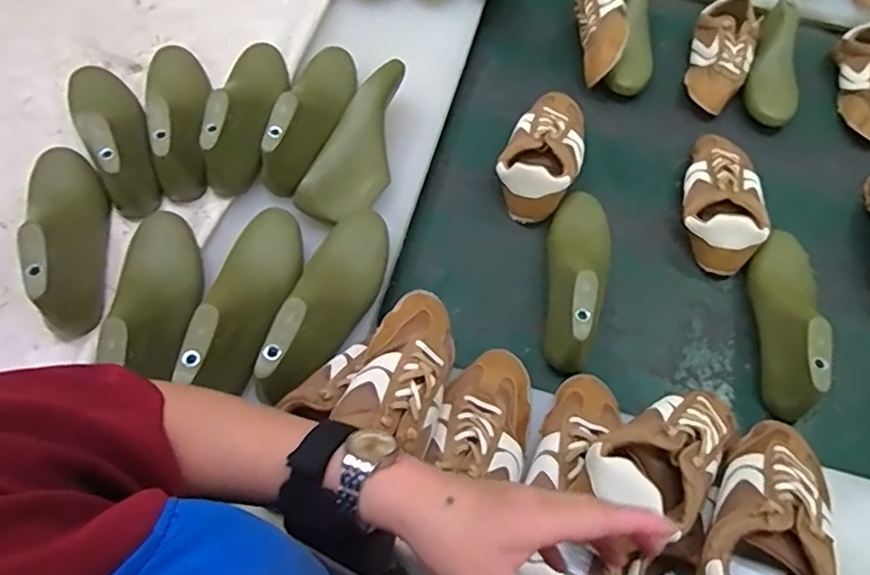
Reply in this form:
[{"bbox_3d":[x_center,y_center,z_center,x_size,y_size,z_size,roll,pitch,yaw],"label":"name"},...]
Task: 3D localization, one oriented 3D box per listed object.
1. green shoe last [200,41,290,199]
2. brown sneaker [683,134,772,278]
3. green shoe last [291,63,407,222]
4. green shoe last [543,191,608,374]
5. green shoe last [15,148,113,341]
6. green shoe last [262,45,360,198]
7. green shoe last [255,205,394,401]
[{"bbox_3d":[-0.244,-0.246,0.774,0.082,0.096,0.257,1,62,-1],"label":"green shoe last"},{"bbox_3d":[0.405,-0.130,0.832,0.103,0.076,0.237,15,62,6],"label":"brown sneaker"},{"bbox_3d":[-0.084,-0.187,0.762,0.082,0.069,0.247,24,64,11],"label":"green shoe last"},{"bbox_3d":[0.175,-0.034,0.732,0.070,0.088,0.257,16,62,7],"label":"green shoe last"},{"bbox_3d":[-0.428,-0.075,0.676,0.082,0.086,0.262,-21,64,-12],"label":"green shoe last"},{"bbox_3d":[-0.164,-0.239,0.772,0.077,0.085,0.252,13,62,5],"label":"green shoe last"},{"bbox_3d":[-0.118,0.009,0.638,0.078,0.075,0.261,19,49,9],"label":"green shoe last"}]

